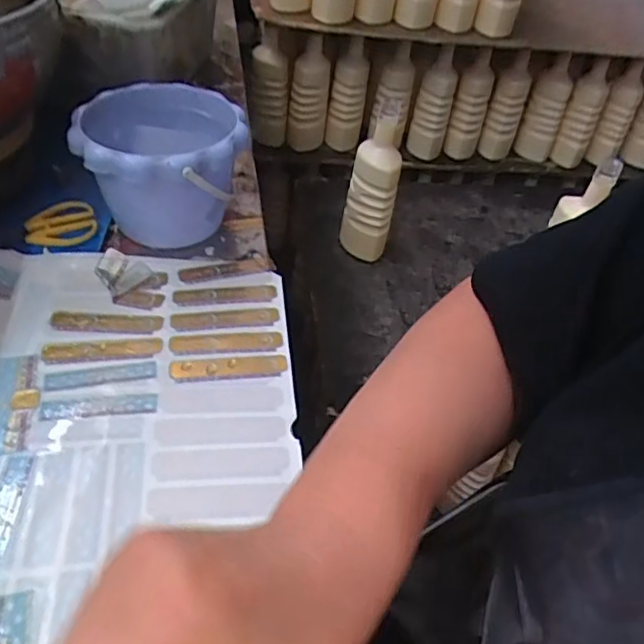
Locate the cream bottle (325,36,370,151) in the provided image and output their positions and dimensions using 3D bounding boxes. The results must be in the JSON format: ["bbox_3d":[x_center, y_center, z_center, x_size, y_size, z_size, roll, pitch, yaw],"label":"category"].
[{"bbox_3d":[0.057,-0.492,1.324,0.077,0.253,0.077,9,42,-1],"label":"cream bottle"}]

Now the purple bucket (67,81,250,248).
[{"bbox_3d":[-0.154,-0.143,0.588,0.153,0.118,0.153,1,45,-6],"label":"purple bucket"}]

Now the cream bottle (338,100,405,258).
[{"bbox_3d":[0.083,-0.216,0.990,0.077,0.254,0.068,9,42,-1],"label":"cream bottle"}]

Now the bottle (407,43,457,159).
[{"bbox_3d":[0.262,-0.514,1.412,0.081,0.246,0.092,16,43,6],"label":"bottle"}]

